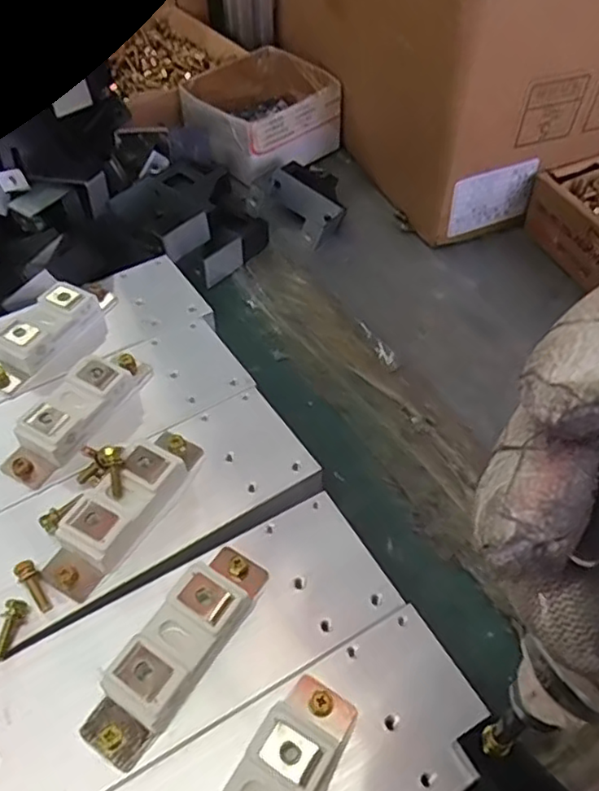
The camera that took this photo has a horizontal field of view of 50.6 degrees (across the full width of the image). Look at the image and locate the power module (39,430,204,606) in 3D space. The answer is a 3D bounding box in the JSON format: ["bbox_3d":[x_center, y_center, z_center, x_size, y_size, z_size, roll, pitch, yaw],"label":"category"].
[{"bbox_3d":[-0.079,0.050,0.292,0.028,0.019,0.088,26,56,21],"label":"power module"}]

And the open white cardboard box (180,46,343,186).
[{"bbox_3d":[-0.033,-0.252,0.570,0.121,0.056,0.120,-35,58,-24],"label":"open white cardboard box"}]

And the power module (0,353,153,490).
[{"bbox_3d":[-0.114,0.007,0.327,0.030,0.019,0.087,22,54,18],"label":"power module"}]

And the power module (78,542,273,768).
[{"bbox_3d":[-0.046,0.098,0.250,0.029,0.018,0.090,27,56,22],"label":"power module"}]

